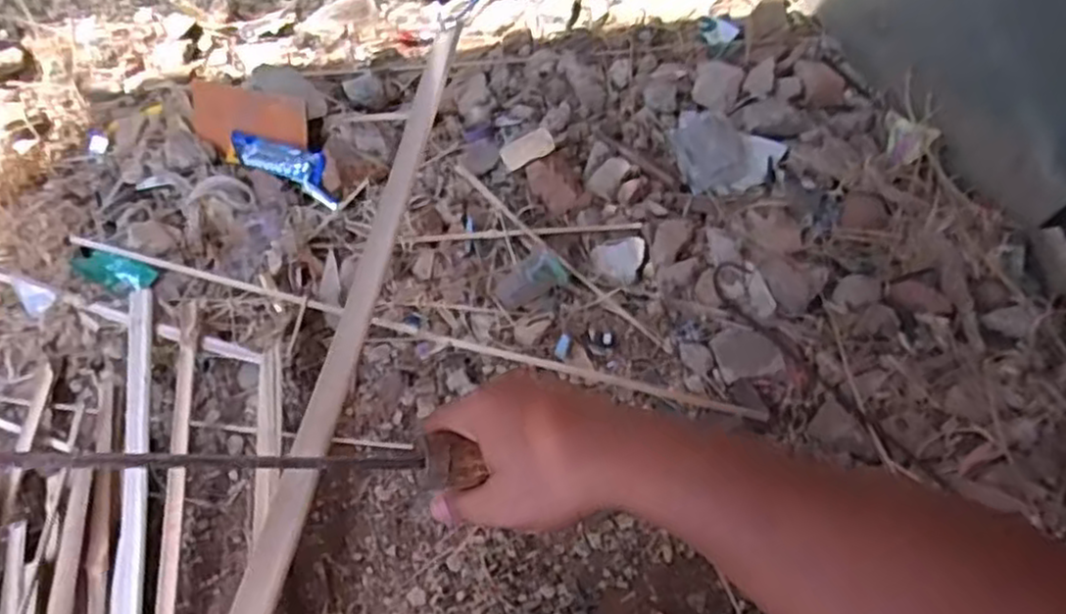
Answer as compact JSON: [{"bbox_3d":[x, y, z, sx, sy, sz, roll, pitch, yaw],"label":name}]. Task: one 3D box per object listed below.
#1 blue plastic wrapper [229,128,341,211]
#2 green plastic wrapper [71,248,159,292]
[{"bbox_3d":[-0.351,-0.205,1.064,0.195,0.014,0.060,26,95,17],"label":"blue plastic wrapper"},{"bbox_3d":[-0.561,-0.049,1.004,0.108,0.017,0.043,12,58,10],"label":"green plastic wrapper"}]

